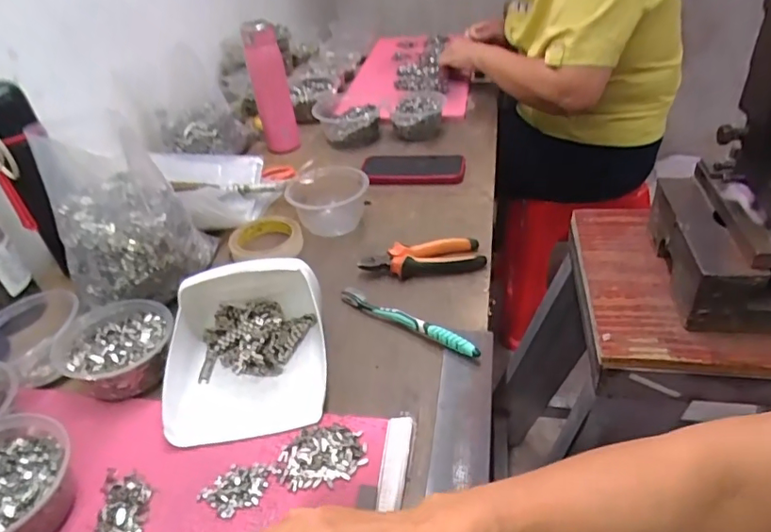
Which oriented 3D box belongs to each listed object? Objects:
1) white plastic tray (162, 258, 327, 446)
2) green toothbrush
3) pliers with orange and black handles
[{"bbox_3d":[-0.141,0.069,0.529,0.150,0.083,0.179,-9,38,-4],"label":"white plastic tray"},{"bbox_3d":[0.023,0.059,0.577,0.181,0.023,0.018,23,46,32],"label":"green toothbrush"},{"bbox_3d":[0.046,-0.007,0.659,0.148,0.029,0.057,-9,38,-5],"label":"pliers with orange and black handles"}]

